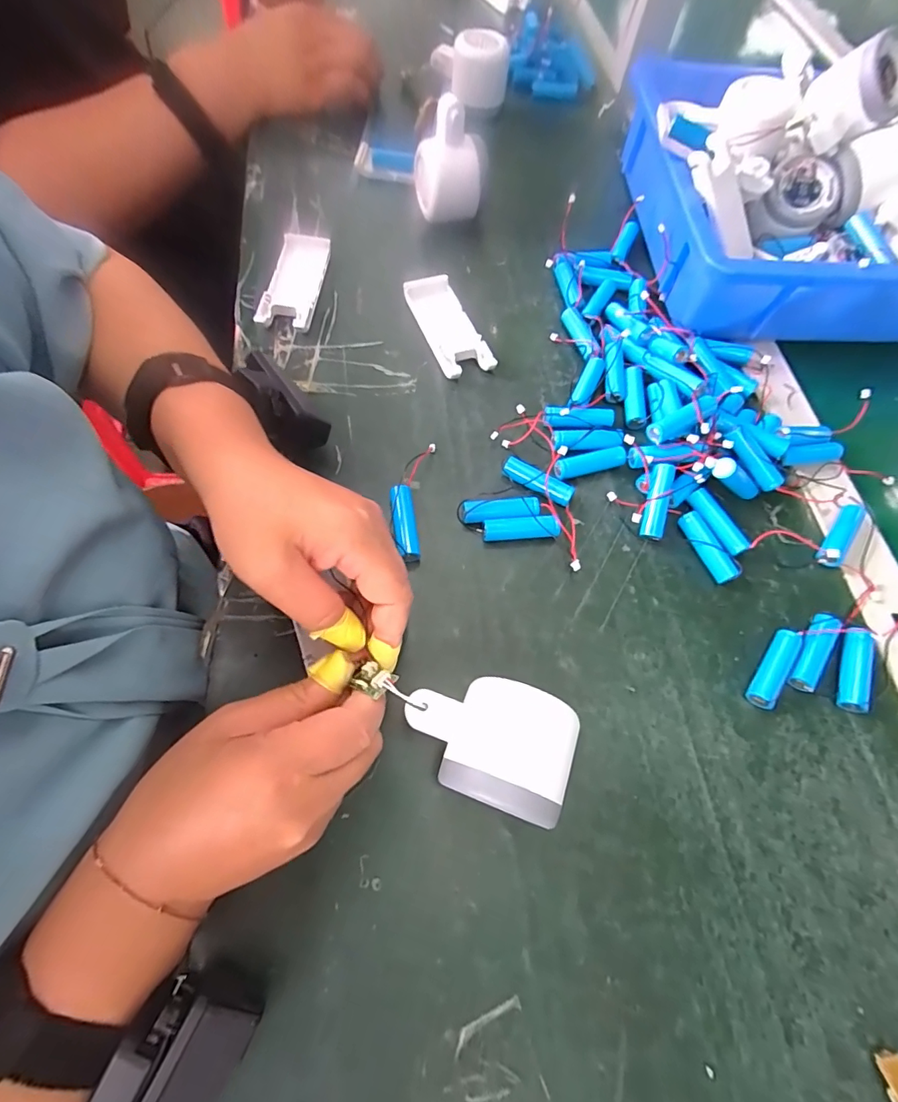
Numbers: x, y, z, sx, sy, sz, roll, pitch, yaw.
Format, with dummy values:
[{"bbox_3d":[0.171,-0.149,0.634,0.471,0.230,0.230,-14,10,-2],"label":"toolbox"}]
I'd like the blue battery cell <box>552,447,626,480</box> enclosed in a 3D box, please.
[{"bbox_3d":[0.099,-0.063,0.337,0.051,0.013,0.012,-14,67,-9],"label":"blue battery cell"}]

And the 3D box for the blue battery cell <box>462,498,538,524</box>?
[{"bbox_3d":[0.034,-0.026,0.318,0.050,0.015,0.014,-5,66,-6],"label":"blue battery cell"}]

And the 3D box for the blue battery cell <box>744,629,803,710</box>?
[{"bbox_3d":[0.195,0.070,0.286,0.015,0.015,0.048,32,68,11],"label":"blue battery cell"}]

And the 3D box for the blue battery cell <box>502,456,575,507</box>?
[{"bbox_3d":[0.061,-0.048,0.329,0.050,0.015,0.012,27,67,9],"label":"blue battery cell"}]

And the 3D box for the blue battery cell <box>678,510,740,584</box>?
[{"bbox_3d":[0.170,-0.002,0.316,0.014,0.015,0.050,-20,68,-12],"label":"blue battery cell"}]

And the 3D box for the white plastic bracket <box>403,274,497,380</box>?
[{"bbox_3d":[-0.002,-0.183,0.387,0.038,0.015,0.104,-21,69,-12],"label":"white plastic bracket"}]

